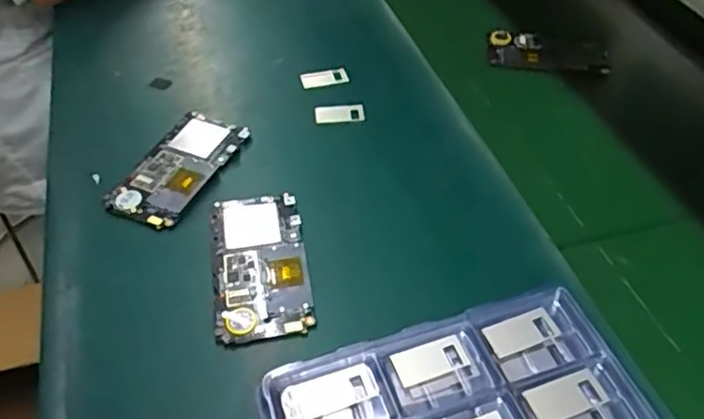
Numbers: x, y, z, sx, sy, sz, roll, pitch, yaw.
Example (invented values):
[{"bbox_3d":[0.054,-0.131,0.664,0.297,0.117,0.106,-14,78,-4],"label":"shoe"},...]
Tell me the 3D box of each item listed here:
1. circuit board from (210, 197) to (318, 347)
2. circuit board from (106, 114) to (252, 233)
[{"bbox_3d":[-0.066,0.037,0.443,0.064,0.009,0.123,-9,49,-4],"label":"circuit board"},{"bbox_3d":[-0.142,-0.036,0.507,0.063,0.009,0.120,19,53,20],"label":"circuit board"}]

